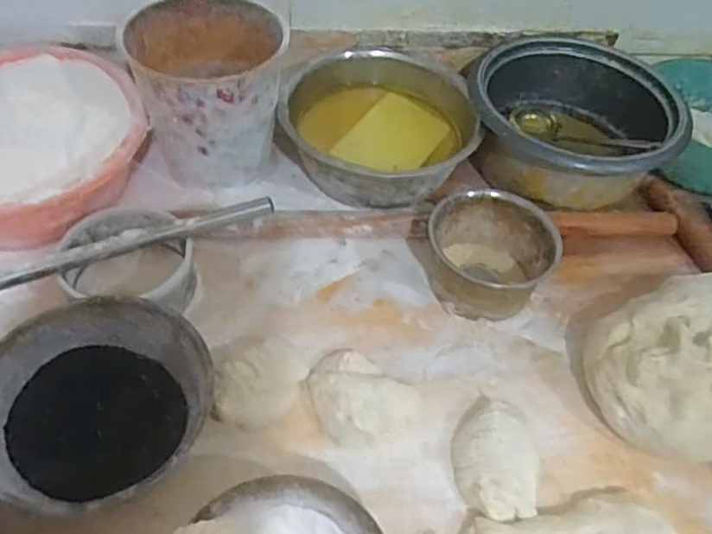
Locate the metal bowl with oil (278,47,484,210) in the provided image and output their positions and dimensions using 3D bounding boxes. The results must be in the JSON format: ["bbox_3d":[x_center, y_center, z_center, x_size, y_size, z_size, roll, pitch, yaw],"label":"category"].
[{"bbox_3d":[0.030,-0.158,0.775,0.235,0.104,0.192,-1,52,-6],"label":"metal bowl with oil"}]

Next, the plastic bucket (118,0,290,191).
[{"bbox_3d":[-0.164,-0.190,0.731,0.165,0.167,0.161,-8,53,-11],"label":"plastic bucket"}]

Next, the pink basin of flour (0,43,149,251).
[{"bbox_3d":[-0.365,-0.118,0.701,0.260,0.104,0.250,3,51,-3],"label":"pink basin of flour"}]

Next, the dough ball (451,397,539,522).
[{"bbox_3d":[0.125,0.164,0.561,0.077,0.033,0.109,14,51,6],"label":"dough ball"}]

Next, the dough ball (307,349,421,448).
[{"bbox_3d":[0.003,0.120,0.594,0.104,0.036,0.085,23,53,13],"label":"dough ball"}]

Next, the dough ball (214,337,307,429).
[{"bbox_3d":[-0.086,0.101,0.592,0.075,0.041,0.094,6,51,-1],"label":"dough ball"}]

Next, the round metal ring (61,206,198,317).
[{"bbox_3d":[-0.225,-0.011,0.642,0.125,0.073,0.114,3,51,-3],"label":"round metal ring"}]

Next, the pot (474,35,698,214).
[{"bbox_3d":[0.255,-0.177,0.783,0.233,0.106,0.223,3,51,-3],"label":"pot"}]

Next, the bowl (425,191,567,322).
[{"bbox_3d":[0.139,-0.014,0.675,0.123,0.089,0.116,3,51,-3],"label":"bowl"}]

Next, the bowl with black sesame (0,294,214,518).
[{"bbox_3d":[-0.222,0.121,0.556,0.190,0.063,0.184,-30,60,-26],"label":"bowl with black sesame"}]

